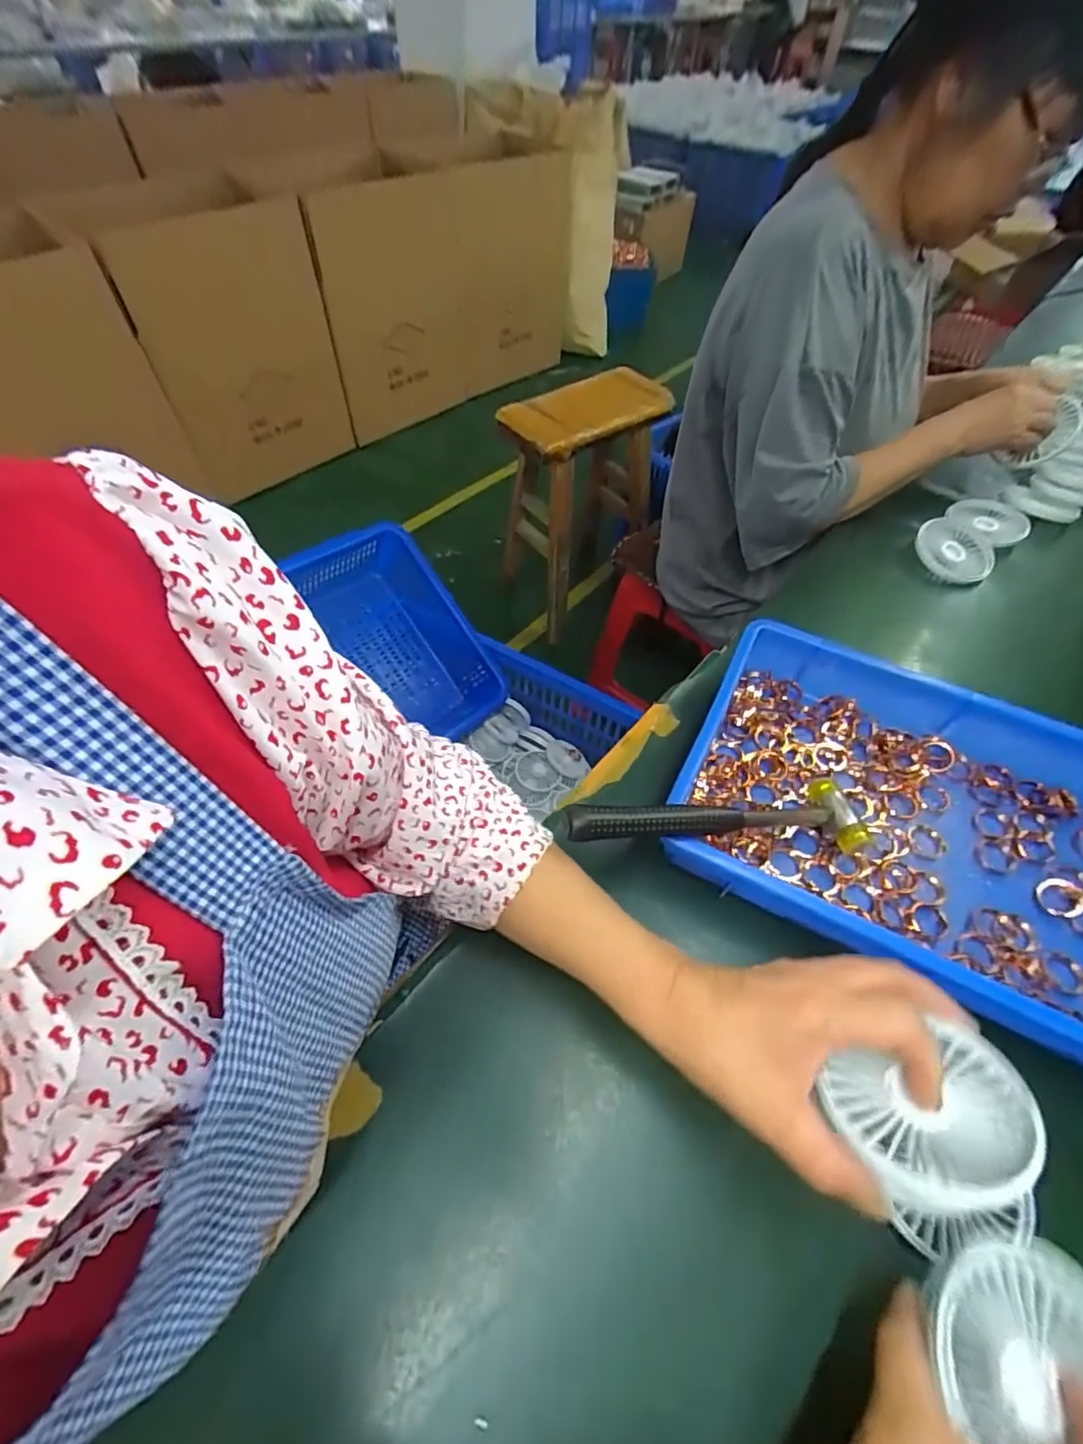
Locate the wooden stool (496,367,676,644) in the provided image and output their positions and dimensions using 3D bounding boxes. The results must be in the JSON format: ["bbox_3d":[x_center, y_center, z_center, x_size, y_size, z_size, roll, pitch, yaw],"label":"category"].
[{"bbox_3d":[0.082,-0.515,1.396,0.362,0.541,0.200,-34,63,-23],"label":"wooden stool"}]

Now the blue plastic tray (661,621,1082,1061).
[{"bbox_3d":[0.293,0.079,0.432,0.360,0.071,0.240,27,58,15],"label":"blue plastic tray"}]

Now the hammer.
[{"bbox_3d":[0.127,0.067,0.400,0.236,0.024,0.057,2,54,-19],"label":"hammer"}]

